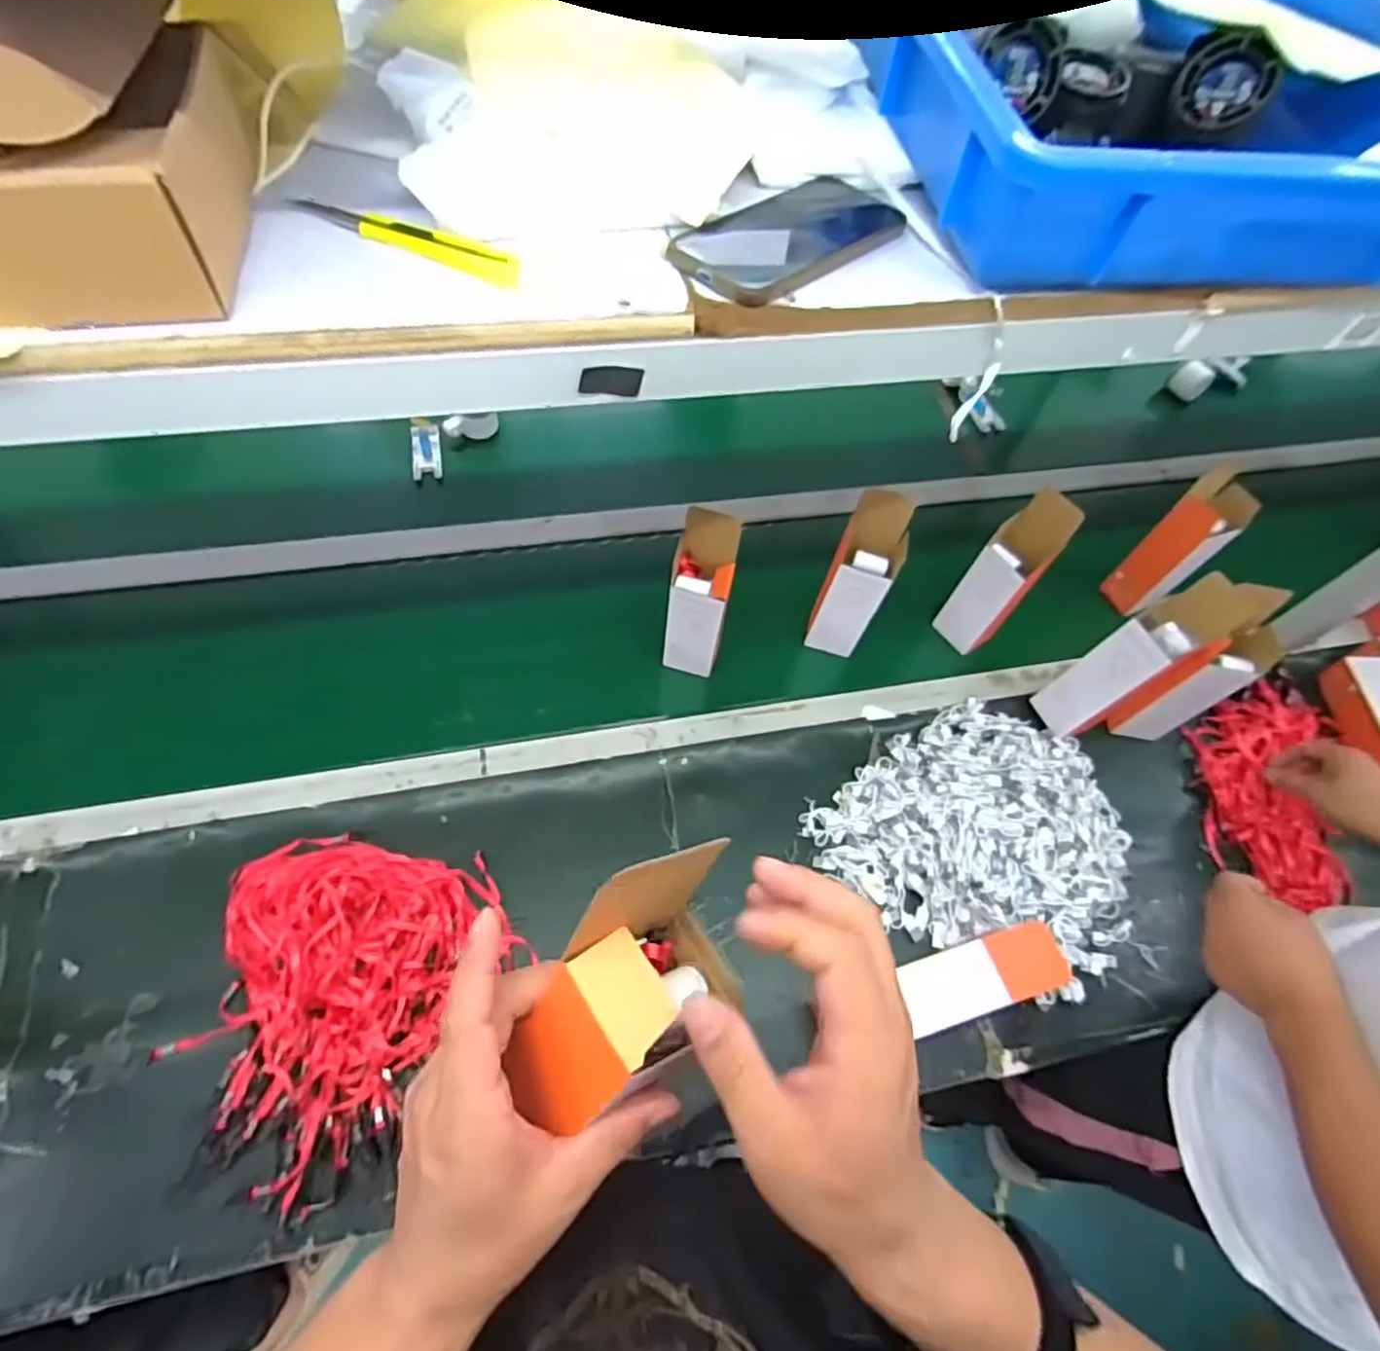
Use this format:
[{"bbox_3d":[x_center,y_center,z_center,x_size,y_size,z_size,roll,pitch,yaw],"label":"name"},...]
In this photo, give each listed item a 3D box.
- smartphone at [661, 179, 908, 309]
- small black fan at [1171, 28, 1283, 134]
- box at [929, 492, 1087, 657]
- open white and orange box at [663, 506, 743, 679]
[{"bbox_3d":[0.070,-0.283,0.447,0.080,0.013,0.168,42,65,17],"label":"smartphone"},{"bbox_3d":[0.343,-0.374,0.449,0.054,0.051,0.028,36,23,23],"label":"small black fan"},{"bbox_3d":[0.395,-0.120,0.892,0.073,0.244,0.076,38,64,17],"label":"box"},{"bbox_3d":[0.012,-0.088,0.833,0.070,0.217,0.074,11,59,2],"label":"open white and orange box"}]

